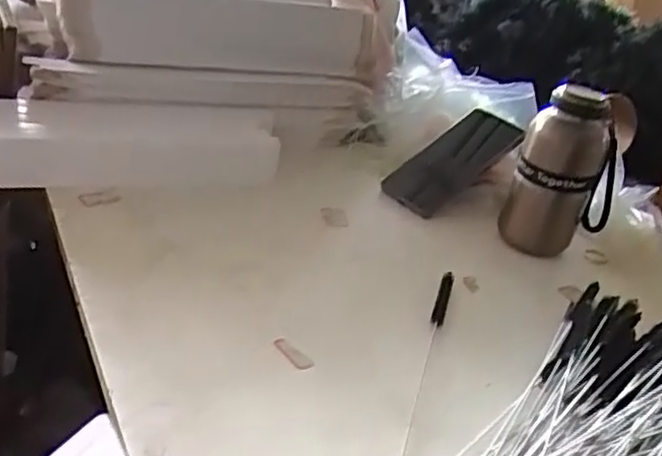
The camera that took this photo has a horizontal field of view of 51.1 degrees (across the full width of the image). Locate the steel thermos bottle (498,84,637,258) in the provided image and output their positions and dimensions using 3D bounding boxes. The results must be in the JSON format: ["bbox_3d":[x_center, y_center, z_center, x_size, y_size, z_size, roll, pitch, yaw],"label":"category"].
[{"bbox_3d":[0.221,-0.047,0.655,0.094,0.159,0.065,20,31,17],"label":"steel thermos bottle"}]

